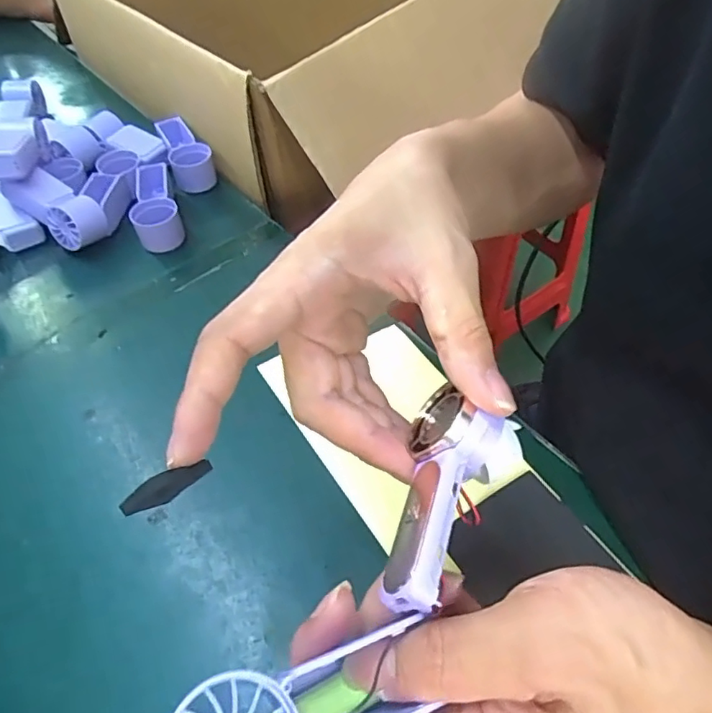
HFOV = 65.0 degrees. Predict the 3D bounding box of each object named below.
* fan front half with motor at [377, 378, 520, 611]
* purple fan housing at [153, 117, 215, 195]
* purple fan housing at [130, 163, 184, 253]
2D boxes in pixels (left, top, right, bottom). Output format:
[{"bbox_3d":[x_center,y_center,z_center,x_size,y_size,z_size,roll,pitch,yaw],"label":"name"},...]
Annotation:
[{"bbox_3d":[0.033,0.048,0.203,0.040,0.027,0.090,17,49,14],"label":"fan front half with motor"},{"bbox_3d":[-0.166,-0.198,0.546,0.037,0.032,0.096,-20,55,-14],"label":"purple fan housing"},{"bbox_3d":[-0.181,-0.135,0.501,0.038,0.030,0.094,-17,54,-12],"label":"purple fan housing"}]

